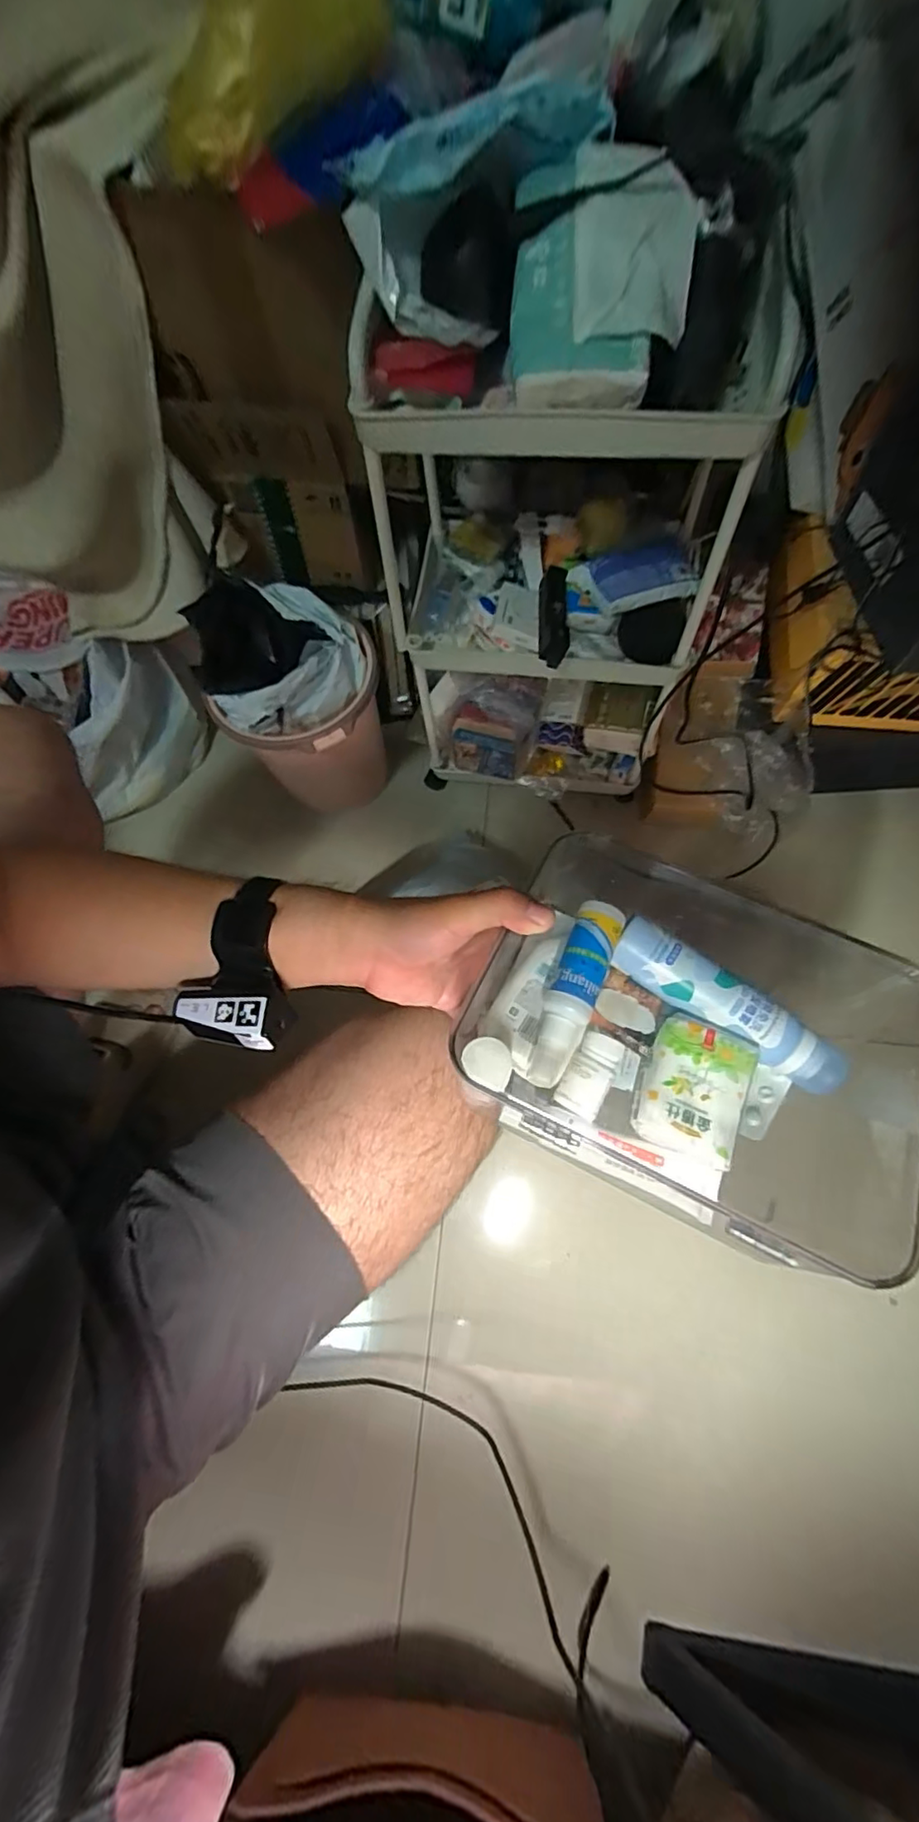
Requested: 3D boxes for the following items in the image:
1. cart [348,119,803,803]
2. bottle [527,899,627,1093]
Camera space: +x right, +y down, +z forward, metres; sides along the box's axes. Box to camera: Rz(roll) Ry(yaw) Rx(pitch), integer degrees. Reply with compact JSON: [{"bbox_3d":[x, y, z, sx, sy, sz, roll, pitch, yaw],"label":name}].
[{"bbox_3d":[0.095,-0.377,0.623,0.318,0.520,0.249,9,69,5],"label":"cart"},{"bbox_3d":[0.071,0.051,0.364,0.029,0.030,0.116,21,70,9],"label":"bottle"}]

